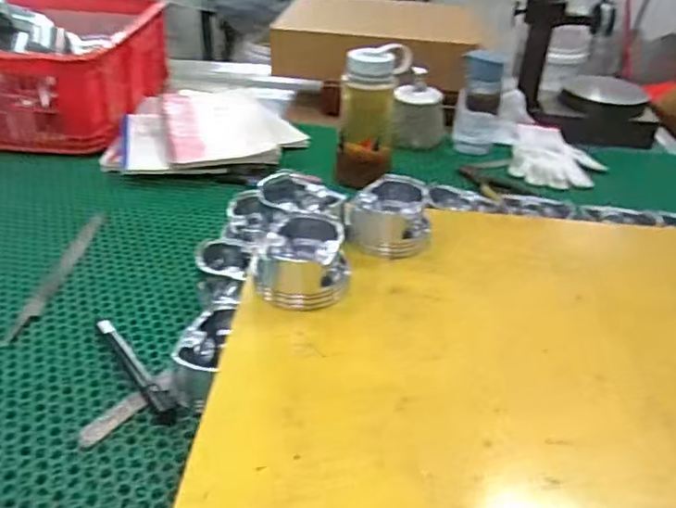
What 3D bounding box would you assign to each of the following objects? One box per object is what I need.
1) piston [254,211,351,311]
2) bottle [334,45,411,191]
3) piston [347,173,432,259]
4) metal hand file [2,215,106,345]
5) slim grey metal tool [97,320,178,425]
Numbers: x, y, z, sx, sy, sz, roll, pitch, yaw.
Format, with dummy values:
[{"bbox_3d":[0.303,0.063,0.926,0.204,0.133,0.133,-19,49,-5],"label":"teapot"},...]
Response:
[{"bbox_3d":[-0.032,0.001,0.537,0.083,0.049,0.083,3,31,-3],"label":"piston"},{"bbox_3d":[0.045,-0.188,0.812,0.082,0.171,0.068,6,31,1],"label":"bottle"},{"bbox_3d":[0.055,-0.044,0.610,0.082,0.052,0.083,8,31,6],"label":"piston"},{"bbox_3d":[-0.294,0.017,0.636,0.021,0.004,0.231,2,32,-1],"label":"metal hand file"},{"bbox_3d":[-0.170,0.095,0.507,0.018,0.018,0.132,-19,39,-34],"label":"slim grey metal tool"}]

